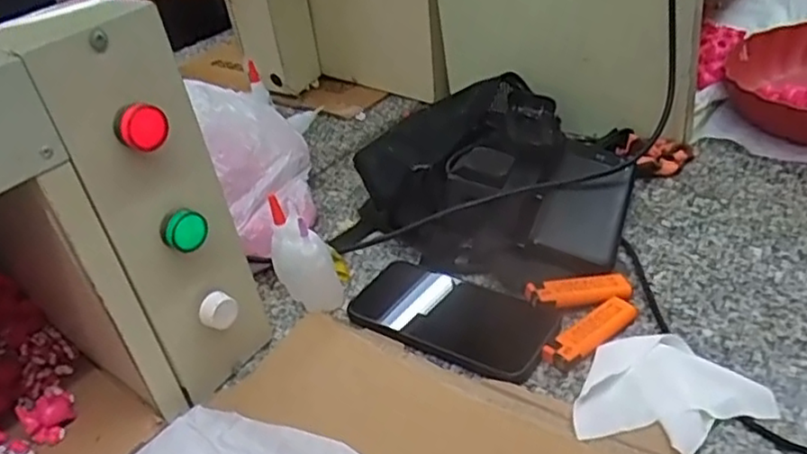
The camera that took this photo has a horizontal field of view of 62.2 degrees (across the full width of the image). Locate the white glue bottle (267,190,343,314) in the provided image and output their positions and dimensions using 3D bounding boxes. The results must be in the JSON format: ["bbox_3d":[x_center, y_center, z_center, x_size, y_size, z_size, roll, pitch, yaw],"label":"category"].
[{"bbox_3d":[-0.088,0.022,0.577,0.033,0.083,0.076,-28,40,-27],"label":"white glue bottle"}]

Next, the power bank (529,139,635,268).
[{"bbox_3d":[0.165,-0.031,0.597,0.069,0.013,0.157,19,44,12],"label":"power bank"}]

